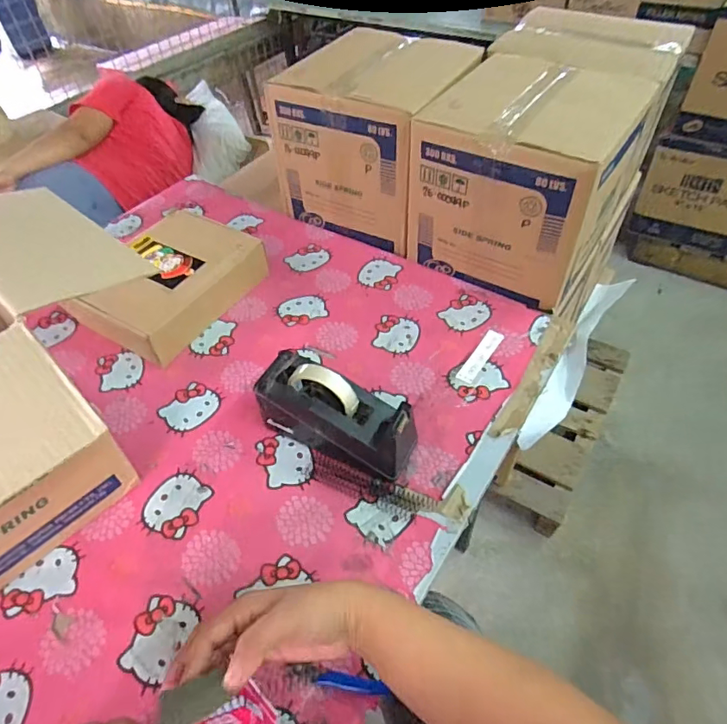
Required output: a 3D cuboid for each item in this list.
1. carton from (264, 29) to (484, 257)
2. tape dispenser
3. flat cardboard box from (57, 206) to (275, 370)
[{"bbox_3d":[0.025,-0.422,0.951,0.282,0.274,0.268,23,54,21],"label":"carton"},{"bbox_3d":[-0.035,0.068,0.649,0.203,0.108,0.080,20,52,19],"label":"tape dispenser"},{"bbox_3d":[-0.338,-0.142,0.860,0.230,0.084,0.271,27,55,23],"label":"flat cardboard box"}]

